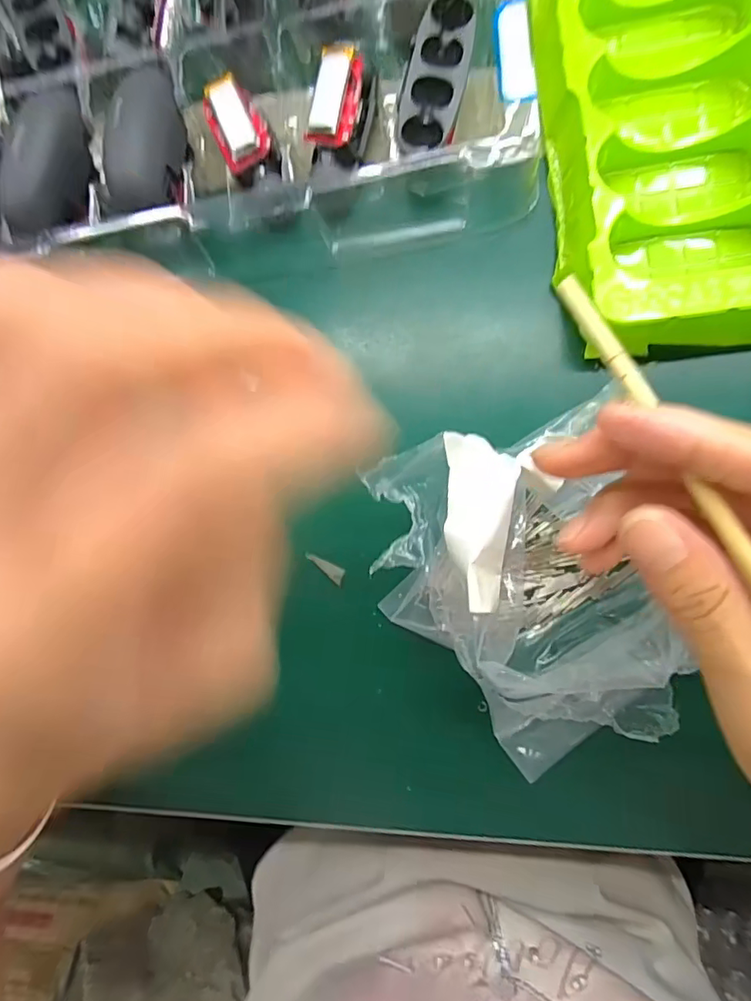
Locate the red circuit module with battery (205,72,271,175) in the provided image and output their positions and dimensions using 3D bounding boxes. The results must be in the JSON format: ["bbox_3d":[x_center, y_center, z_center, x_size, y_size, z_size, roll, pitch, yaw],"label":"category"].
[{"bbox_3d":[-0.059,-0.159,0.223,0.021,0.011,0.033,-27,87,7],"label":"red circuit module with battery"}]

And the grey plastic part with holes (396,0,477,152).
[{"bbox_3d":[0.024,-0.170,0.210,0.024,0.006,0.059,10,92,7],"label":"grey plastic part with holes"}]

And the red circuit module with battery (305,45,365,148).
[{"bbox_3d":[-0.015,-0.165,0.215,0.018,0.008,0.036,14,92,7],"label":"red circuit module with battery"}]

